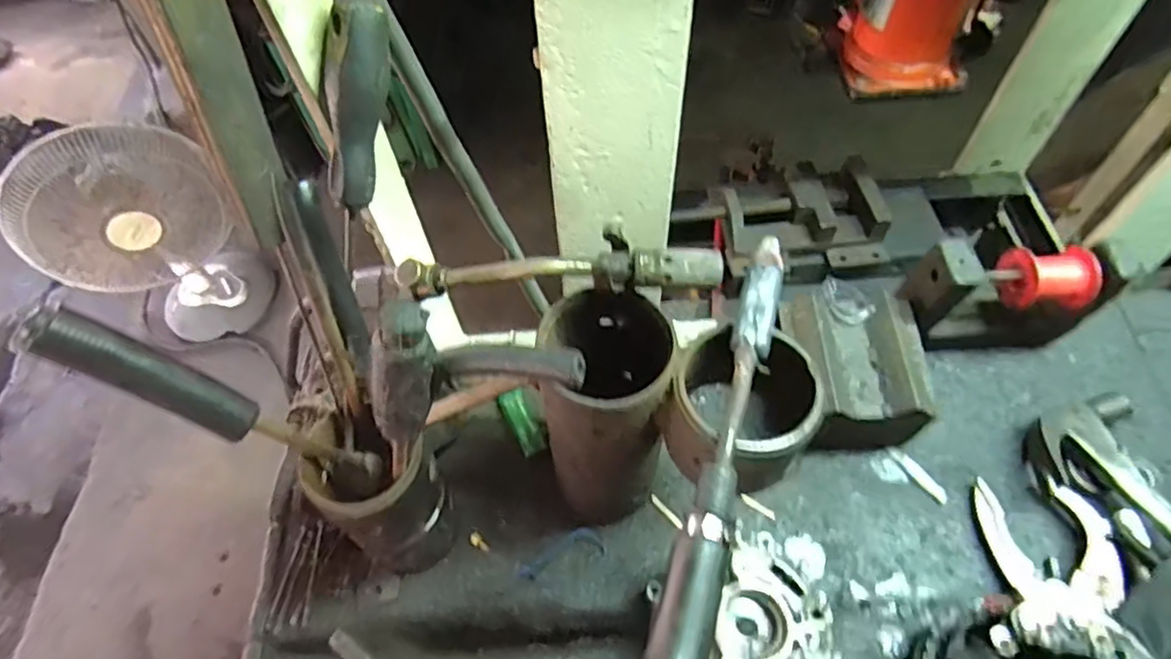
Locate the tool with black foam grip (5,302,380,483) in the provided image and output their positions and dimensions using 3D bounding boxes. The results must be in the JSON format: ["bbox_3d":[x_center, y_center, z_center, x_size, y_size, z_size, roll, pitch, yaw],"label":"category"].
[{"bbox_3d":[-0.213,0.049,0.386,0.018,0.215,0.025,-16,52,29],"label":"tool with black foam grip"}]

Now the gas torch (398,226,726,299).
[{"bbox_3d":[-0.017,-0.036,0.414,0.207,0.045,0.033,3,57,5],"label":"gas torch"}]

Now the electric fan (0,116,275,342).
[{"bbox_3d":[-1.059,-0.224,1.577,0.291,0.614,0.413,39,67,24],"label":"electric fan"}]

